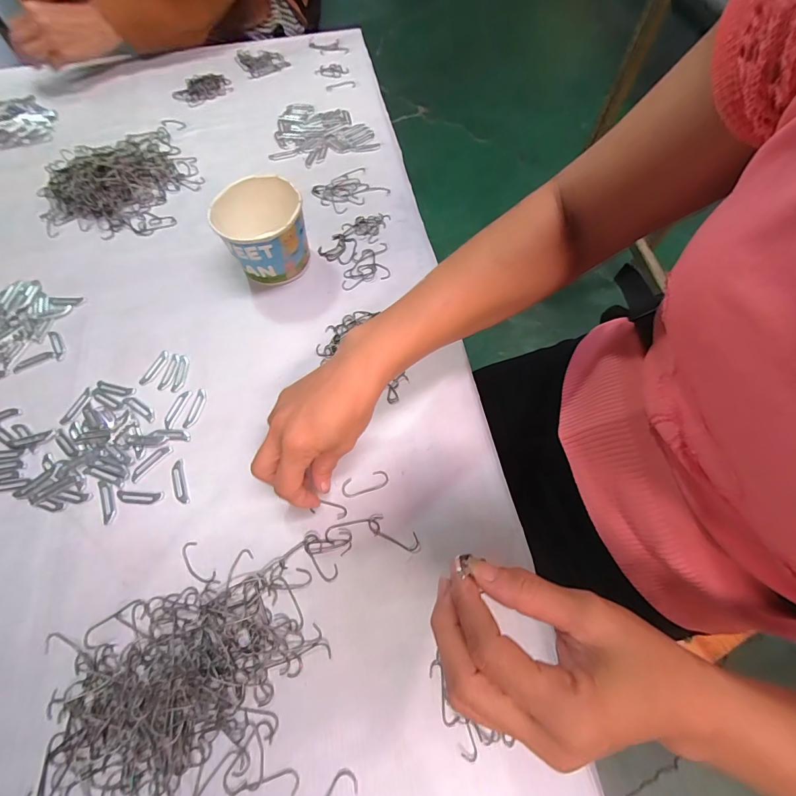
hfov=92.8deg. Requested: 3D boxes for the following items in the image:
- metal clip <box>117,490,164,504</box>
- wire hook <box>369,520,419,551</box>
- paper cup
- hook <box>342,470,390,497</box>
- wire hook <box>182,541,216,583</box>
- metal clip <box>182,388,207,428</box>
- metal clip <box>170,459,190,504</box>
[{"bbox_3d":[-0.229,0.088,0.335,0.041,0.004,0.011,2,65,1],"label":"metal clip"},{"bbox_3d":[-0.004,0.113,0.319,0.046,0.004,0.015,23,68,11],"label":"wire hook"},{"bbox_3d":[-0.144,-0.176,0.415,0.088,0.073,0.083,0,65,0],"label":"paper cup"},{"bbox_3d":[-0.029,0.076,0.337,0.042,0.004,0.017,-14,66,-6],"label":"hook"},{"bbox_3d":[-0.165,0.136,0.311,0.015,0.004,0.039,-39,71,-16],"label":"wire hook"},{"bbox_3d":[-0.198,0.010,0.372,0.011,0.004,0.041,10,66,5],"label":"metal clip"},{"bbox_3d":[-0.196,0.075,0.338,0.011,0.004,0.042,-21,67,-9],"label":"metal clip"}]

